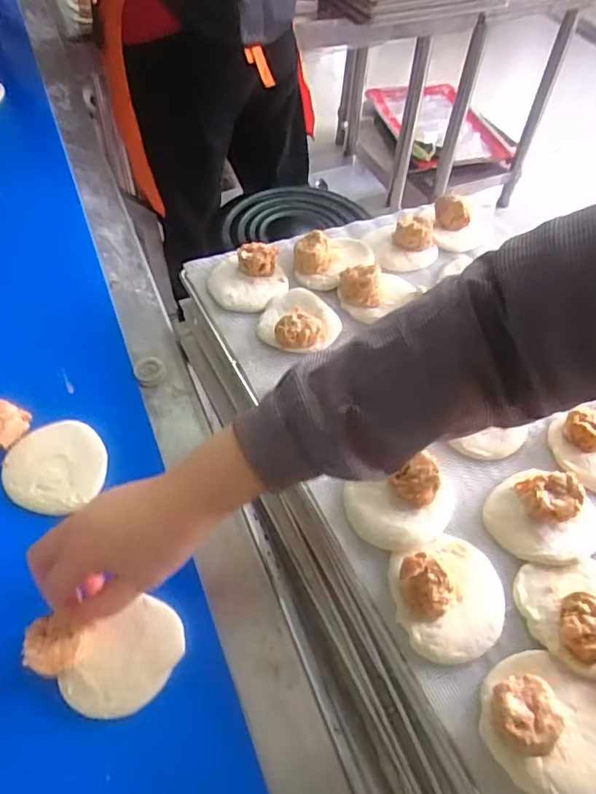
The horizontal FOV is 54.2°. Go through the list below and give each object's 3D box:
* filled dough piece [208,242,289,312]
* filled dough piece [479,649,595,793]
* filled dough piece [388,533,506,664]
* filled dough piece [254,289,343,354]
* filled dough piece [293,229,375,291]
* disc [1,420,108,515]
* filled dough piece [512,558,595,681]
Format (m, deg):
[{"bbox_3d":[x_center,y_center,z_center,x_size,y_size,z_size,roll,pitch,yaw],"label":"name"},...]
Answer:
[{"bbox_3d":[-0.052,-0.127,0.601,0.079,0.027,0.083,1,51,-3],"label":"filled dough piece"},{"bbox_3d":[0.158,0.194,0.352,0.086,0.034,0.081,2,51,-2],"label":"filled dough piece"},{"bbox_3d":[0.106,0.130,0.398,0.078,0.030,0.080,2,51,-2],"label":"filled dough piece"},{"bbox_3d":[-0.002,-0.079,0.563,0.071,0.020,0.072,2,51,-2],"label":"filled dough piece"},{"bbox_3d":[0.040,-0.157,0.636,0.068,0.036,0.097,34,56,22],"label":"filled dough piece"},{"bbox_3d":[-0.213,0.061,0.512,0.084,0.011,0.095,-28,58,-24],"label":"disc"},{"bbox_3d":[0.198,0.144,0.398,0.075,0.024,0.080,2,51,-2],"label":"filled dough piece"}]

